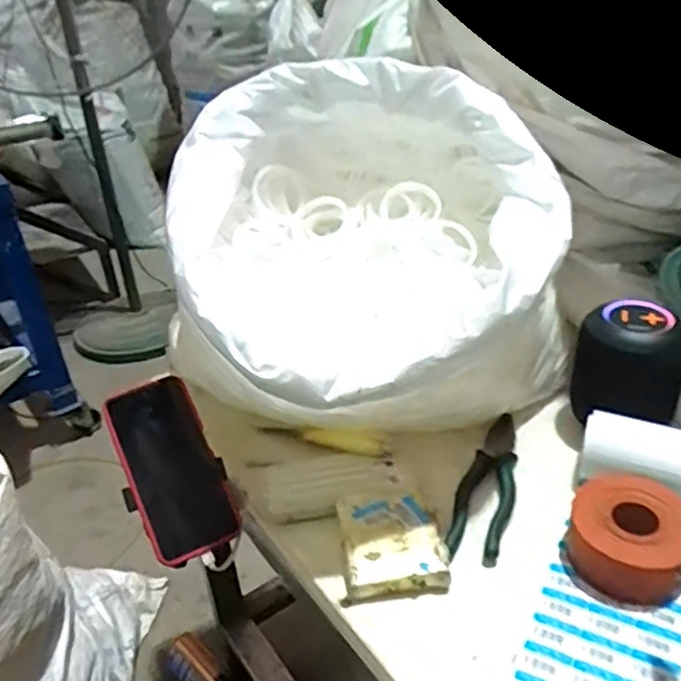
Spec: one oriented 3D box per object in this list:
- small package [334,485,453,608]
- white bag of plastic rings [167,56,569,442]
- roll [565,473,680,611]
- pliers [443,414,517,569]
[{"bbox_3d":[0.042,0.175,0.592,0.086,0.034,0.098,-8,33,-6],"label":"small package"},{"bbox_3d":[0.021,-0.066,0.648,0.340,0.310,0.367,16,38,28],"label":"white bag of plastic rings"},{"bbox_3d":[0.244,0.164,0.567,0.093,0.047,0.101,-3,33,2],"label":"roll"},{"bbox_3d":[0.144,0.136,0.654,0.050,0.012,0.189,8,34,17],"label":"pliers"}]

